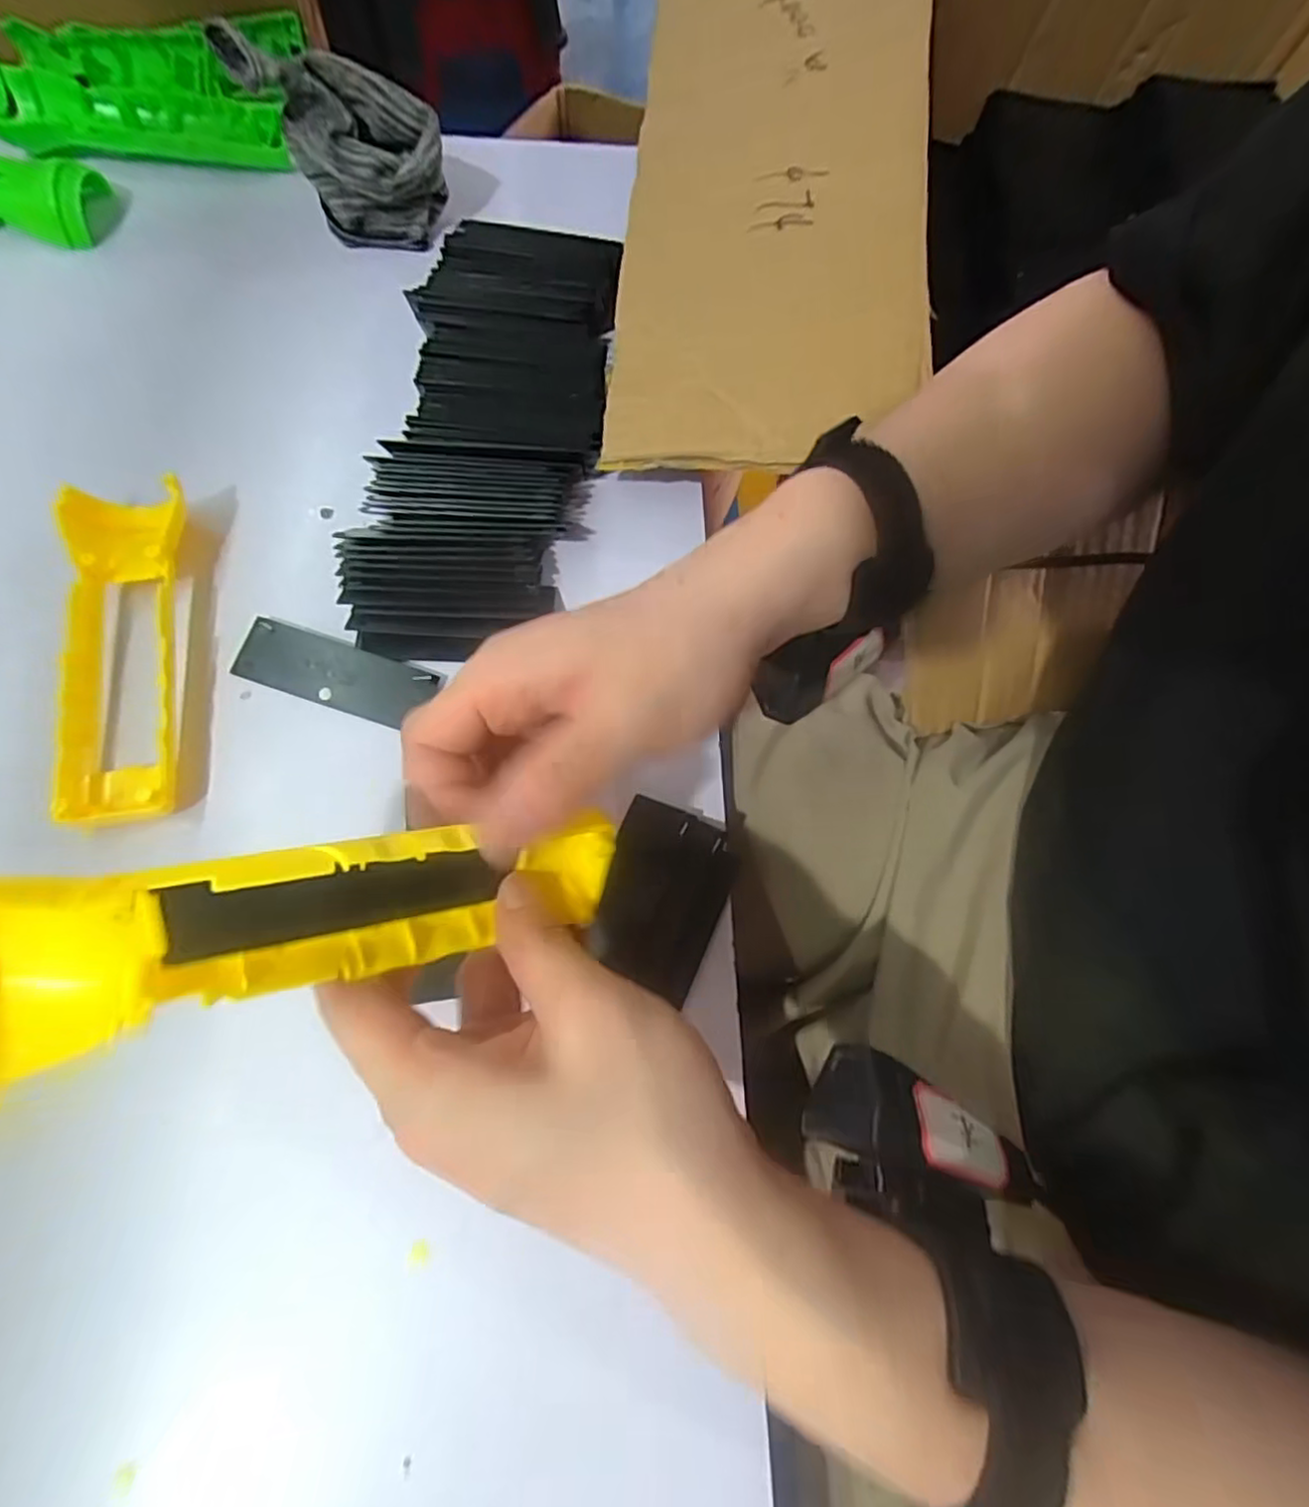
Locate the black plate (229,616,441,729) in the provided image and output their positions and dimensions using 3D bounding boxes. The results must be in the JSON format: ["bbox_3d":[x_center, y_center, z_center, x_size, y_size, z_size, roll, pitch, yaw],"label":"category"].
[{"bbox_3d":[-0.148,-0.038,0.314,0.089,0.007,0.031,19,71,4],"label":"black plate"}]

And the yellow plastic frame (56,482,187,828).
[{"bbox_3d":[-0.236,-0.049,0.301,0.053,0.031,0.162,-6,71,-5],"label":"yellow plastic frame"}]

